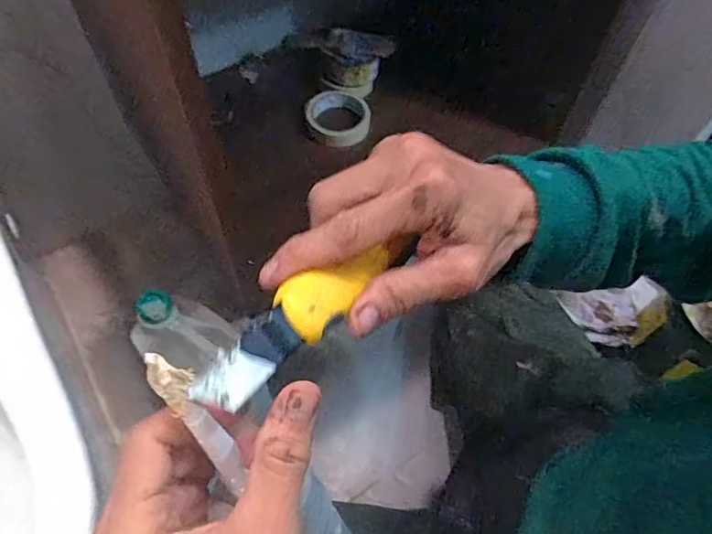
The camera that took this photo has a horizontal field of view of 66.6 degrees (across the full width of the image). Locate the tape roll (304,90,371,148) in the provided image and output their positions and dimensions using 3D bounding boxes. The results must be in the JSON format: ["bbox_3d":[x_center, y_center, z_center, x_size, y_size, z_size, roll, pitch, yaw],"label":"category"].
[{"bbox_3d":[-0.029,-0.226,0.826,0.095,0.029,0.097,1,59,-2],"label":"tape roll"}]

